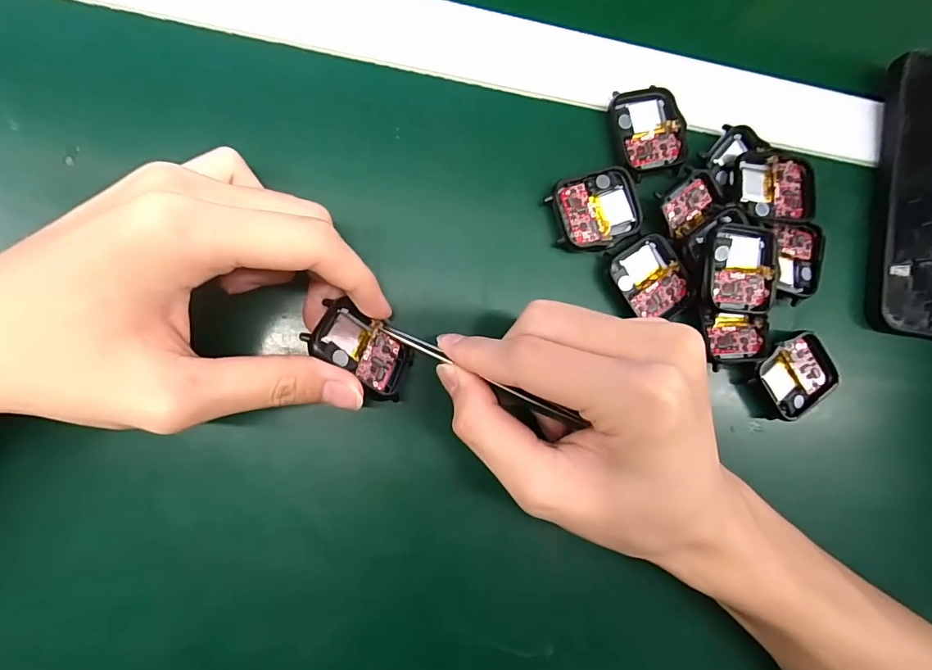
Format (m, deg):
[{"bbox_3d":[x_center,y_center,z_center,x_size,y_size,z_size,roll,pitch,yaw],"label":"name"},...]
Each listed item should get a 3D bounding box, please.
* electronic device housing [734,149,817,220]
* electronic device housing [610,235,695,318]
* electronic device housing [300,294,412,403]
[{"bbox_3d":[0.161,-0.079,0.242,0.041,0.011,0.038,2,86,-8],"label":"electronic device housing"},{"bbox_3d":[0.095,-0.028,0.235,0.035,0.005,0.041,-29,91,-9],"label":"electronic device housing"},{"bbox_3d":[-0.045,0.008,0.204,0.047,0.011,0.038,44,37,-16],"label":"electronic device housing"}]

